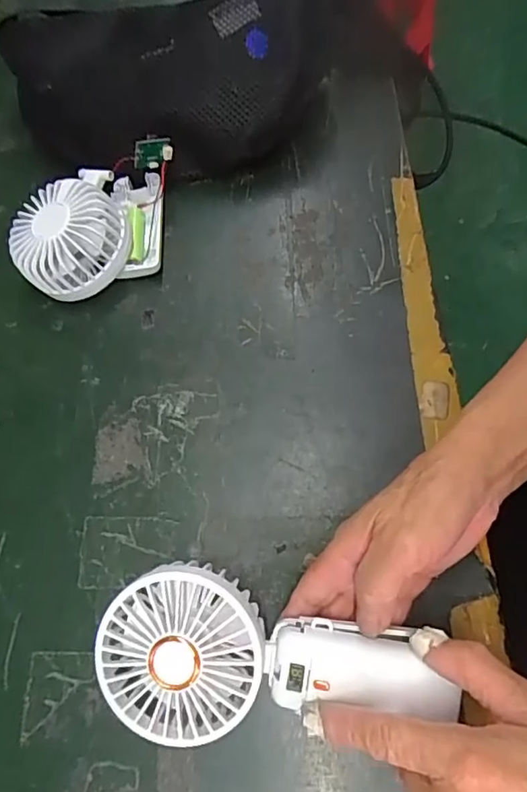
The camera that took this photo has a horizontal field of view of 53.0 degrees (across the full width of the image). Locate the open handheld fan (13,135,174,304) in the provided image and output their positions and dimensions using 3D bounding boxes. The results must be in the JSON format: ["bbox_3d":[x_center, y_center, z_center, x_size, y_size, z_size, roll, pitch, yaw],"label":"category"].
[{"bbox_3d":[-0.132,-0.135,0.411,0.107,0.055,0.116,1,69,3],"label":"open handheld fan"}]

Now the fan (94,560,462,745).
[{"bbox_3d":[0.003,0.137,0.275,0.178,0.029,0.083,3,69,5],"label":"fan"}]

